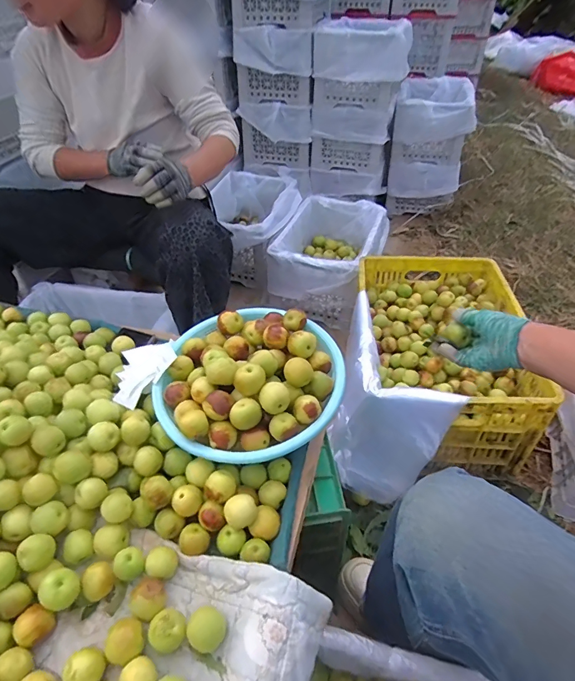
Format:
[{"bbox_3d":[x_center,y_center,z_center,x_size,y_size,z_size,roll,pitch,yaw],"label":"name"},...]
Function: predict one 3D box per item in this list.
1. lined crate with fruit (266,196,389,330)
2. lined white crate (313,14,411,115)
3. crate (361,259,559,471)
[{"bbox_3d":[0.141,-0.267,1.389,0.301,0.243,0.396,14,43,15],"label":"lined crate with fruit"},{"bbox_3d":[0.296,-1.048,1.573,0.315,0.253,0.415,12,43,13],"label":"lined white crate"},{"bbox_3d":[0.359,0.014,1.020,0.353,0.214,0.510,4,42,4],"label":"crate"}]

